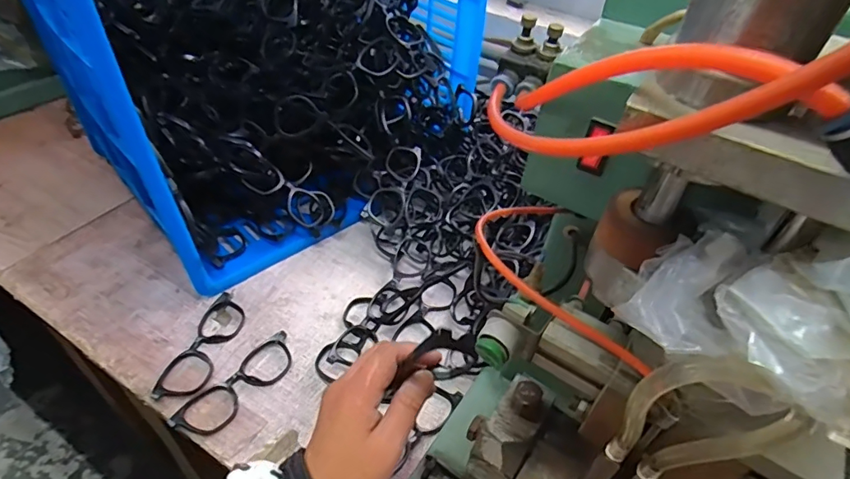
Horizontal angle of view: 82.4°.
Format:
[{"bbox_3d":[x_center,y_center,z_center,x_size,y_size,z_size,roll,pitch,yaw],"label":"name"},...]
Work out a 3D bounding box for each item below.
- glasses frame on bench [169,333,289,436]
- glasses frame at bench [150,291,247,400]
[{"bbox_3d":[-0.197,0.152,0.516,0.050,0.013,0.140,27,48,23],"label":"glasses frame on bench"},{"bbox_3d":[-0.245,0.116,0.544,0.050,0.008,0.143,10,43,6],"label":"glasses frame at bench"}]

